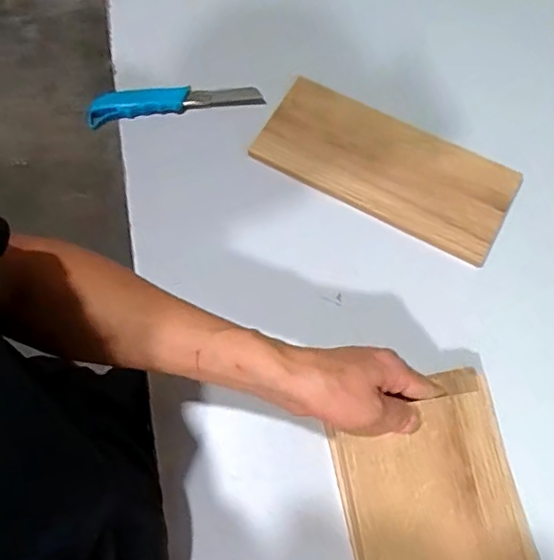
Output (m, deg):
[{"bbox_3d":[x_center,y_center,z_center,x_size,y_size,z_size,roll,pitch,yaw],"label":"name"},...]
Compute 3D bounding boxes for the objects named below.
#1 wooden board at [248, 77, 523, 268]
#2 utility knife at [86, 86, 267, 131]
[{"bbox_3d":[0.126,-0.137,0.661,0.299,0.020,0.127,28,72,10],"label":"wooden board"},{"bbox_3d":[-0.126,-0.223,0.689,0.212,0.016,0.036,-7,69,-3],"label":"utility knife"}]

